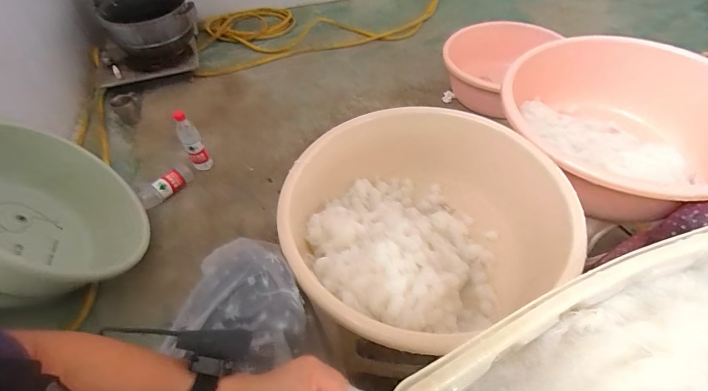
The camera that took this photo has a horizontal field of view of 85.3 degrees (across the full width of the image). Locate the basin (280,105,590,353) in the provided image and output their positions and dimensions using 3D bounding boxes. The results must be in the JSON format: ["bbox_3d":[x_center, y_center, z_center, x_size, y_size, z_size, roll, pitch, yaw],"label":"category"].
[{"bbox_3d":[0.105,0.050,0.670,0.421,0.175,0.422,-3,49,3],"label":"basin"}]

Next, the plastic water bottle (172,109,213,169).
[{"bbox_3d":[-0.514,-0.165,1.229,0.060,0.220,0.067,-29,53,-18],"label":"plastic water bottle"}]

